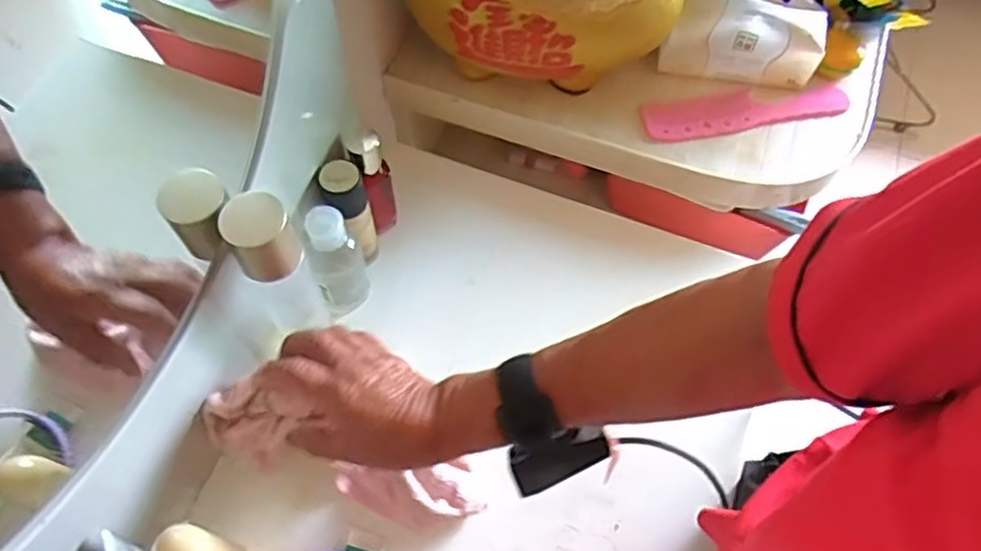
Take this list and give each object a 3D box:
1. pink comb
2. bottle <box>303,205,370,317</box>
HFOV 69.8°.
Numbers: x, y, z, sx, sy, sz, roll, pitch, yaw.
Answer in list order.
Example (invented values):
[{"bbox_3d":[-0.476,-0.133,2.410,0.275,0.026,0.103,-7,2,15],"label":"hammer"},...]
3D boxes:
[{"bbox_3d":[0.242,-0.163,0.669,0.203,0.010,0.058,-8,62,-5],"label":"pink comb"},{"bbox_3d":[-0.122,-0.010,0.567,0.038,0.114,0.035,-18,63,-10],"label":"bottle"}]

